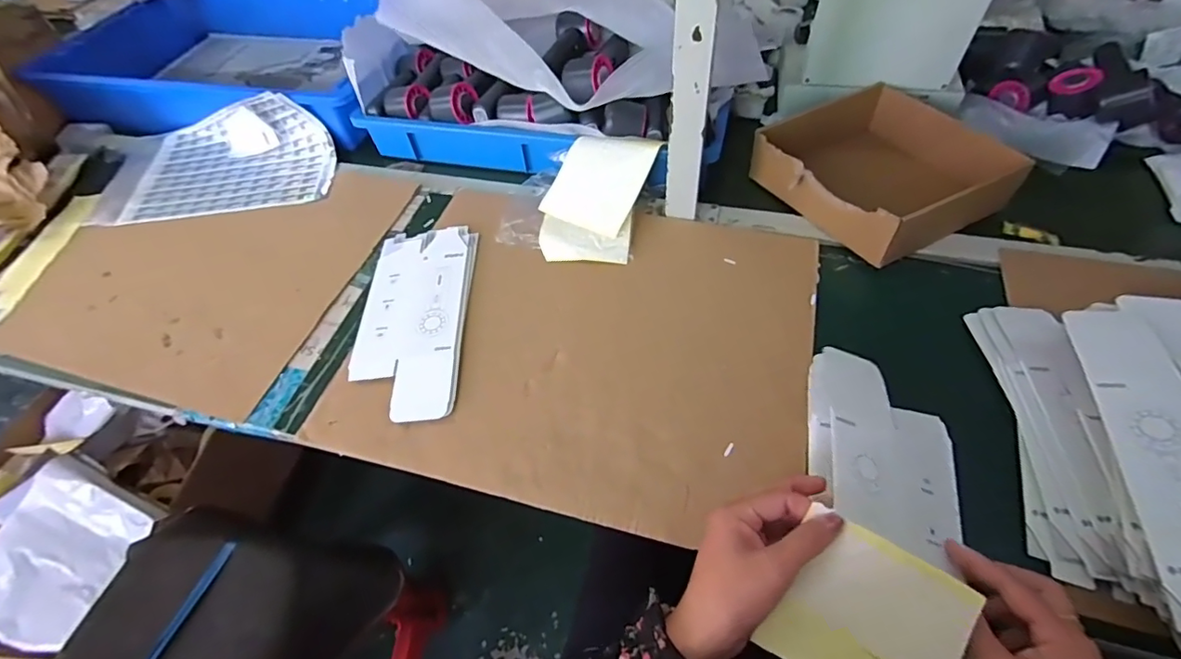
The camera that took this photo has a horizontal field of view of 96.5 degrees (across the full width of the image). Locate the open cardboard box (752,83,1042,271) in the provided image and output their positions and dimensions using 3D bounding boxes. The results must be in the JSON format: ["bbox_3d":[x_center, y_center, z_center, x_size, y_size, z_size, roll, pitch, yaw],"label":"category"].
[{"bbox_3d":[0.375,-0.214,0.687,0.242,0.070,0.247,-27,57,-14],"label":"open cardboard box"}]

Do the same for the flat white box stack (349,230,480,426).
[{"bbox_3d":[-0.211,-0.018,0.631,0.130,0.017,0.279,-4,55,2],"label":"flat white box stack"}]

